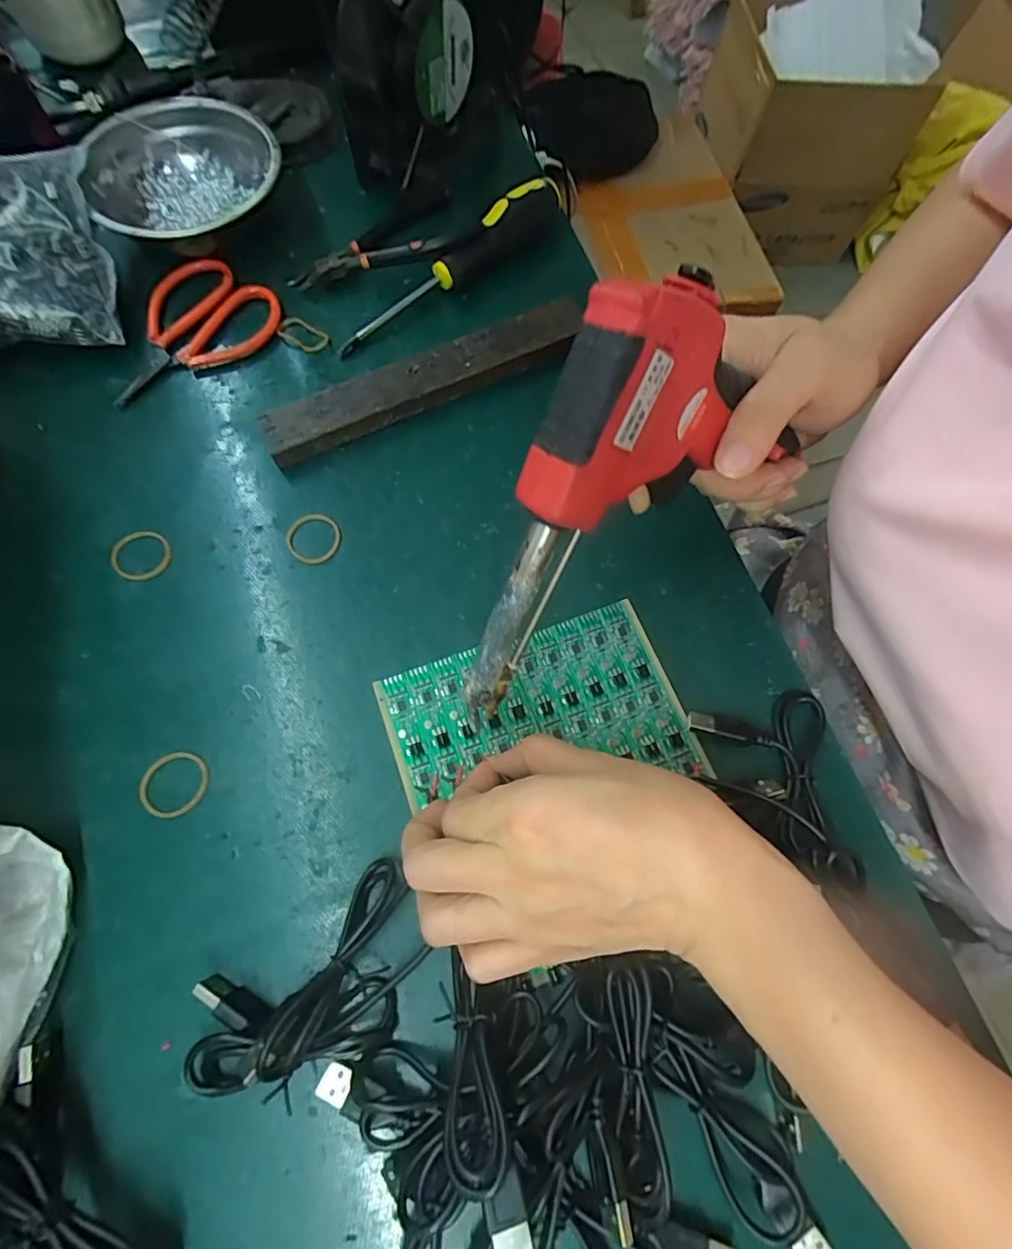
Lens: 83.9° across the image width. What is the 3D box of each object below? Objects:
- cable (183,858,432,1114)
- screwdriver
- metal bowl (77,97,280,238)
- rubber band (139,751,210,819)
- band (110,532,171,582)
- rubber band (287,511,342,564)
[{"bbox_3d":[-0.080,0.152,0.227,0.102,0.030,0.058,-32,74,-13],"label":"cable"},{"bbox_3d":[-0.032,-0.232,0.363,0.180,0.036,0.024,-39,76,-15],"label":"screwdriver"},{"bbox_3d":[-0.214,-0.303,0.377,0.117,0.037,0.117,1,70,-2],"label":"metal bowl"},{"bbox_3d":[-0.158,0.076,0.267,0.031,0.004,0.029,-18,71,-9],"label":"rubber band"},{"bbox_3d":[-0.201,-0.038,0.309,0.030,0.004,0.030,1,70,-2],"label":"band"},{"bbox_3d":[-0.108,-0.049,0.316,0.030,0.004,0.031,1,70,-2],"label":"rubber band"}]

